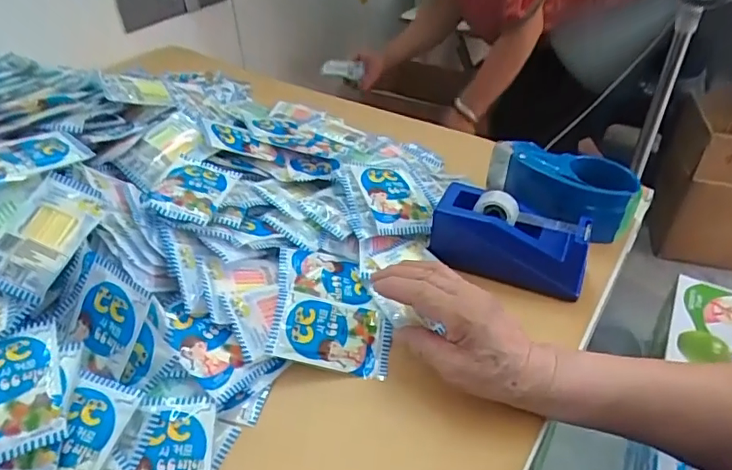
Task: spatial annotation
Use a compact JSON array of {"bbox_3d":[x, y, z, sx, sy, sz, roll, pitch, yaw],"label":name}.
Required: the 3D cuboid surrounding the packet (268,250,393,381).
[{"bbox_3d":[-0.030,0.065,0.483,0.103,0.011,0.120,11,46,-11],"label":"packet"}]

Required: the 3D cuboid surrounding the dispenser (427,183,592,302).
[{"bbox_3d":[0.142,0.001,0.535,0.147,0.074,0.054,14,41,18],"label":"dispenser"}]

